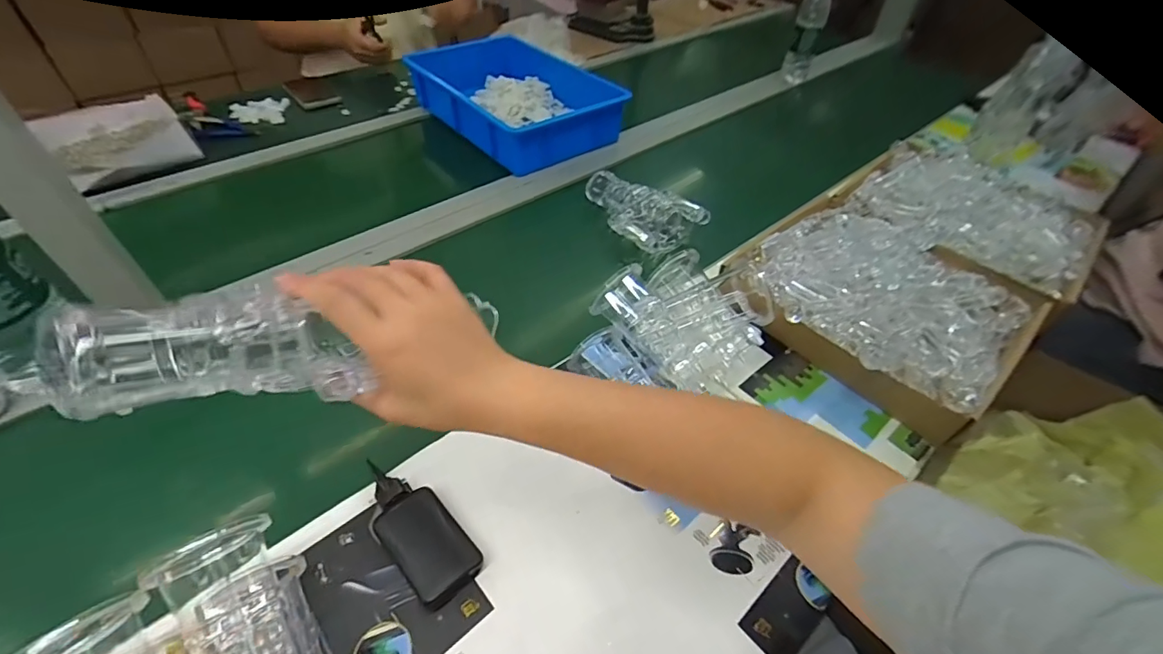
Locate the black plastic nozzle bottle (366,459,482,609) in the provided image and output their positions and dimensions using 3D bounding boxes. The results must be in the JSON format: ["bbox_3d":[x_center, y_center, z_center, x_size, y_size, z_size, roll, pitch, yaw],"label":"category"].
[{"bbox_3d":[-0.143,0.173,0.426,0.054,0.022,0.129,-32,56,-29],"label":"black plastic nozzle bottle"}]

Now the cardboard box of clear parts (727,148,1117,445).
[{"bbox_3d":[0.468,-0.104,0.676,0.525,0.091,0.306,-31,55,-28],"label":"cardboard box of clear parts"}]

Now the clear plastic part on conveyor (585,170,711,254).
[{"bbox_3d":[0.086,-0.198,0.770,0.129,0.065,0.187,-32,56,-28],"label":"clear plastic part on conveyor"}]

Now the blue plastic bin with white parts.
[{"bbox_3d":[-0.122,-0.464,0.981,0.303,0.083,0.398,-32,56,-28],"label":"blue plastic bin with white parts"}]

